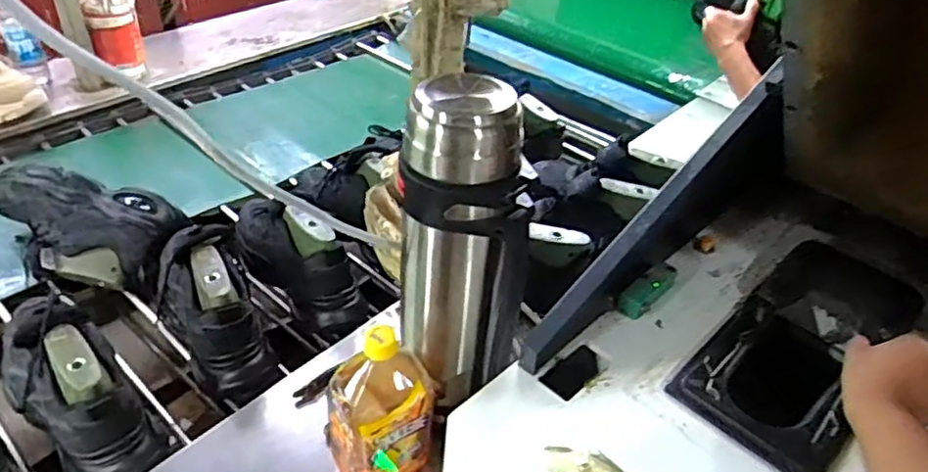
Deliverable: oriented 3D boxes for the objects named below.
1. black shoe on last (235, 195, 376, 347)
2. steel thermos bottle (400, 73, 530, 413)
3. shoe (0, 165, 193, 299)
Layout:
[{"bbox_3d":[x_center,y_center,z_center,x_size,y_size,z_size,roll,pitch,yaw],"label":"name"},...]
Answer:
[{"bbox_3d":[-0.255,0.018,0.965,0.096,0.148,0.293,-27,49,-31],"label":"black shoe on last"},{"bbox_3d":[-0.006,0.020,0.640,0.113,0.334,0.105,-9,42,-15],"label":"steel thermos bottle"},{"bbox_3d":[-0.569,-0.010,0.972,0.296,0.111,0.142,8,41,4],"label":"shoe"}]

